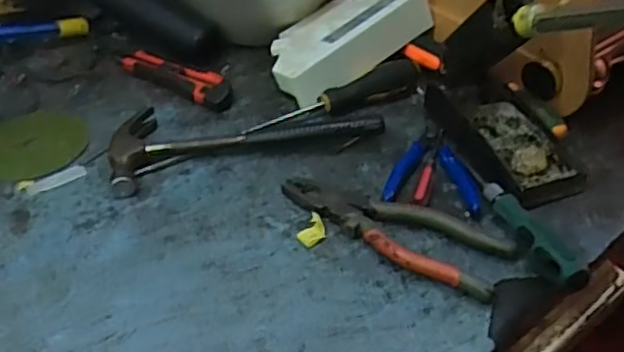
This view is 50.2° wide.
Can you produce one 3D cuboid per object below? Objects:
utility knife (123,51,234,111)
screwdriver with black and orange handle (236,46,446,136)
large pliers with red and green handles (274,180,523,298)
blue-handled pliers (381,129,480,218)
[{"bbox_3d":[-0.140,-0.105,0.708,0.140,0.021,0.038,29,48,29],"label":"utility knife"},{"bbox_3d":[0.040,-0.088,0.683,0.211,0.028,0.039,-23,45,-24],"label":"screwdriver with black and orange handle"},{"bbox_3d":[0.061,0.044,0.539,0.195,0.017,0.061,18,44,20],"label":"large pliers with red and green handles"},{"bbox_3d":[0.112,-0.009,0.602,0.082,0.013,0.109,9,41,10],"label":"blue-handled pliers"}]

